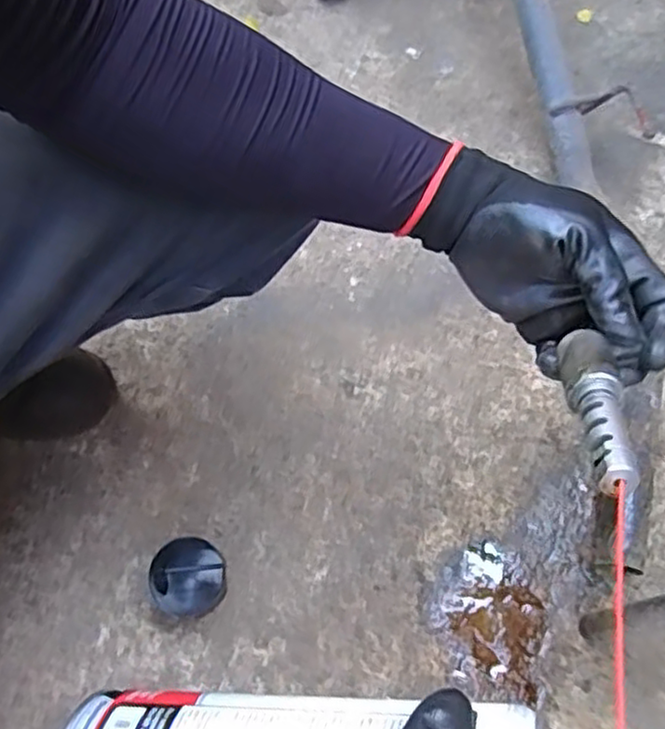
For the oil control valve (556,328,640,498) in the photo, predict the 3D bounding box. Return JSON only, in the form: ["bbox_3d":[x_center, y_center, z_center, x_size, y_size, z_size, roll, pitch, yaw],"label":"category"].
[{"bbox_3d":[0.125,0.022,0.325,0.018,0.019,0.095,6,40,0],"label":"oil control valve"}]

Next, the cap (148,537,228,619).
[{"bbox_3d":[-0.129,0.192,0.616,0.066,0.038,0.061,1,66,-2],"label":"cap"}]

